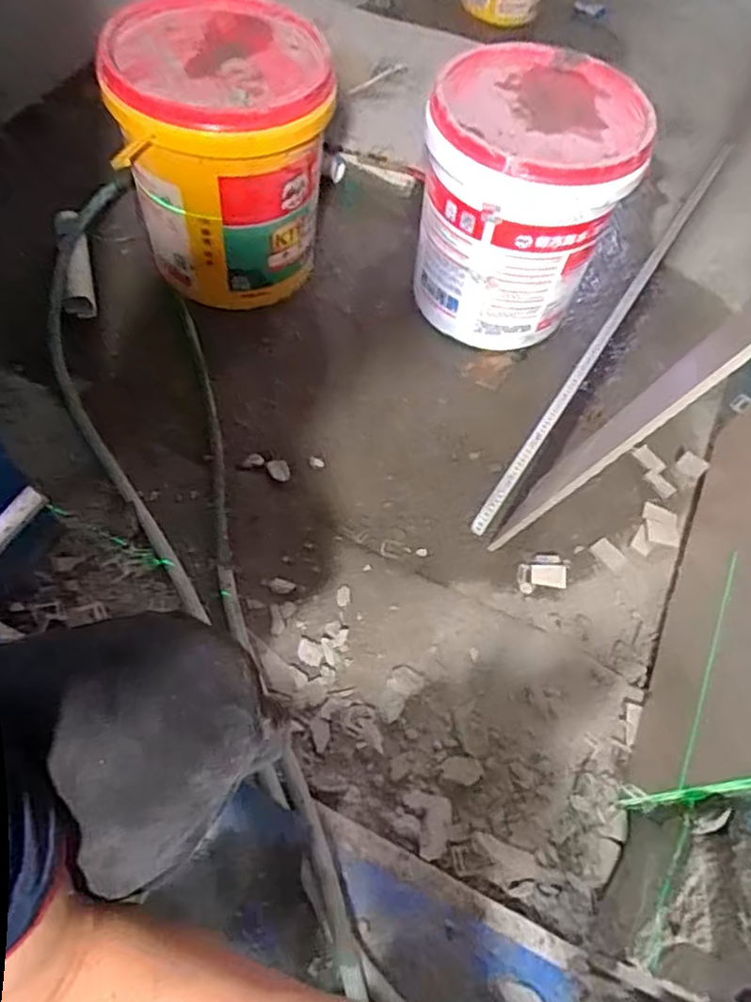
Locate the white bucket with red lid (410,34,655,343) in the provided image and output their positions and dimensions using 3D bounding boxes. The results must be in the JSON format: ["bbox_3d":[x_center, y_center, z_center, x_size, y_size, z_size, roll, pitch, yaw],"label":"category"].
[{"bbox_3d":[0.230,-0.468,1.064,0.294,0.357,0.309,3,63,-5],"label":"white bucket with red lid"}]

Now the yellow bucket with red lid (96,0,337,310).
[{"bbox_3d":[-0.221,-0.519,1.015,0.294,0.338,0.278,-2,63,-7],"label":"yellow bucket with red lid"}]

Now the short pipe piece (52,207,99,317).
[{"bbox_3d":[-0.490,-0.390,1.064,0.055,0.044,0.191,-12,86,-10],"label":"short pipe piece"}]

